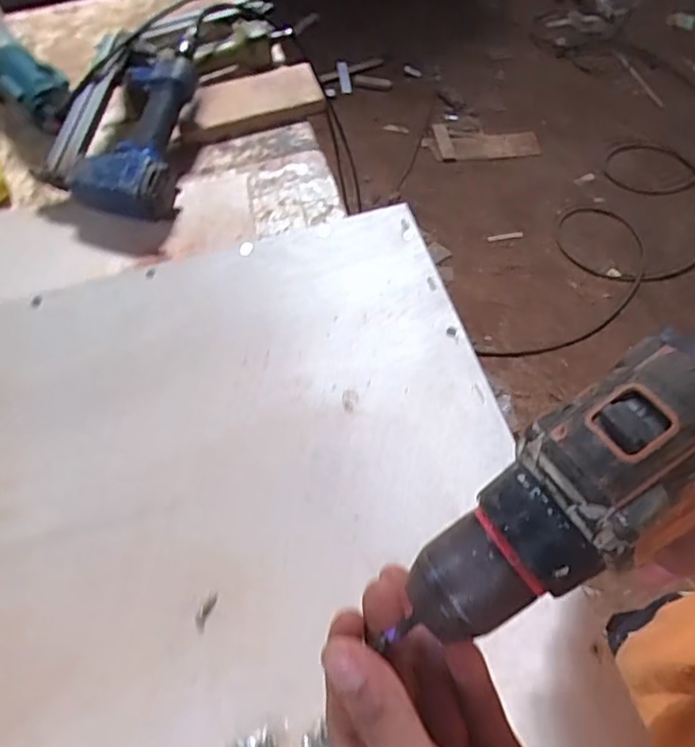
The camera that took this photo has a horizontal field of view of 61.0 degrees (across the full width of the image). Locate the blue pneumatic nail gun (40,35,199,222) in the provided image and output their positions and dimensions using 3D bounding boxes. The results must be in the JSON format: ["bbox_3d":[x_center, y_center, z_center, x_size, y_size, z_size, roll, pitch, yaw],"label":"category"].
[{"bbox_3d":[-0.260,-0.287,0.687,0.147,0.084,0.230,3,62,4],"label":"blue pneumatic nail gun"}]

